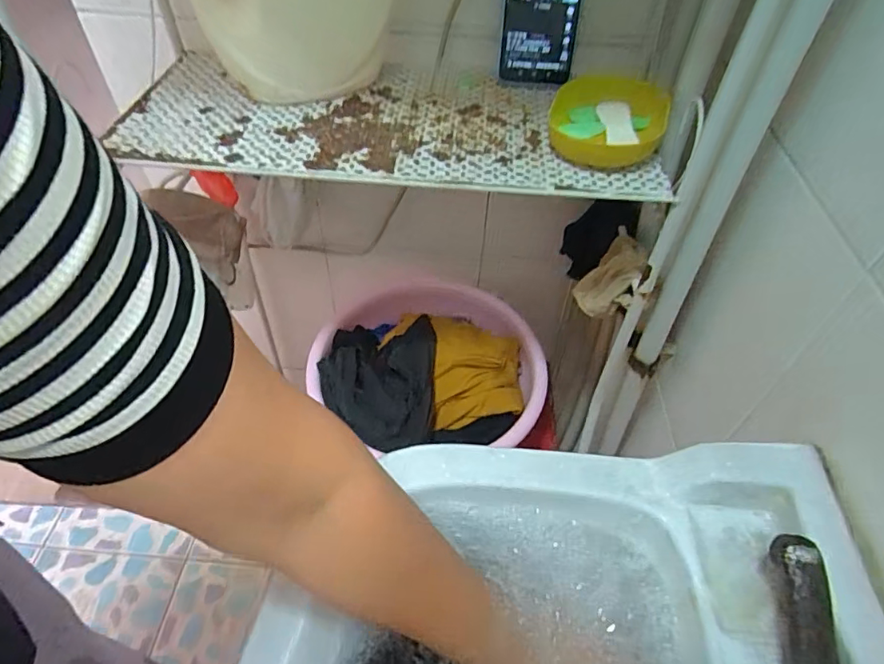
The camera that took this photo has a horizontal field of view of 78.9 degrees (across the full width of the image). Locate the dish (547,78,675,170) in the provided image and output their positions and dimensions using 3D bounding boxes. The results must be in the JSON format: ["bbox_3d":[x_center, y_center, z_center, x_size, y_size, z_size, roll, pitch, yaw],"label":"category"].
[{"bbox_3d":[0.163,-0.216,0.534,0.111,0.028,0.156,20,51,15],"label":"dish"}]

